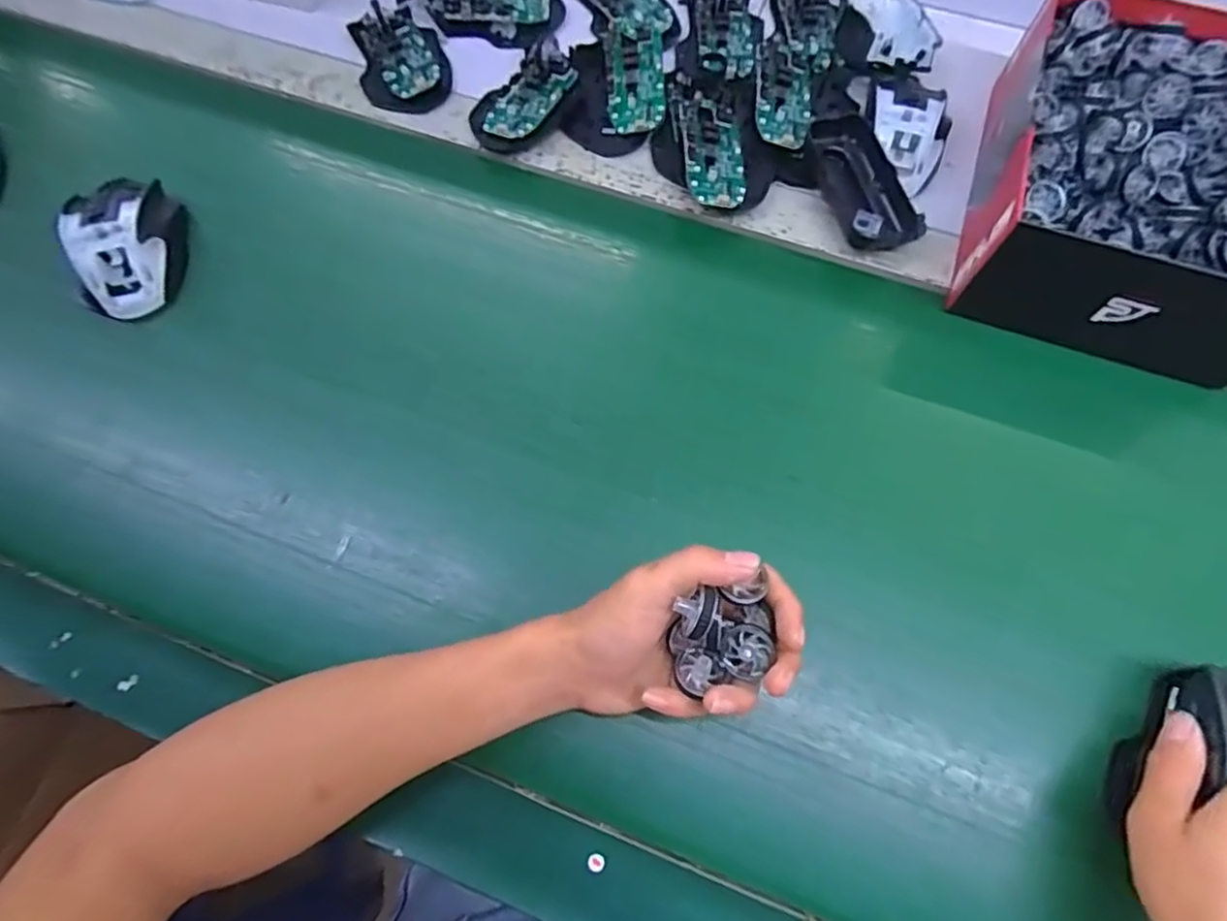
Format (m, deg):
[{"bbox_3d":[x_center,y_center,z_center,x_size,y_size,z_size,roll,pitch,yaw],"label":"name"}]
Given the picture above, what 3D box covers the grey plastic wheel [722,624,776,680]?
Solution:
[{"bbox_3d":[0.066,0.094,0.314,0.024,0.008,0.025,23,71,9],"label":"grey plastic wheel"}]

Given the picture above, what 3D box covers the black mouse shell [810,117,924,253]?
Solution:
[{"bbox_3d":[0.185,-0.208,0.483,0.057,0.024,0.114,-15,70,-5],"label":"black mouse shell"}]

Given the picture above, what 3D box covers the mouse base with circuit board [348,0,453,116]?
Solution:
[{"bbox_3d":[-0.178,-0.338,0.535,0.072,0.023,0.103,-18,70,-6],"label":"mouse base with circuit board"}]

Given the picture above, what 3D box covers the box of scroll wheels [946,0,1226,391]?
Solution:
[{"bbox_3d":[0.362,-0.192,0.441,0.184,0.087,0.236,19,71,8],"label":"box of scroll wheels"}]

